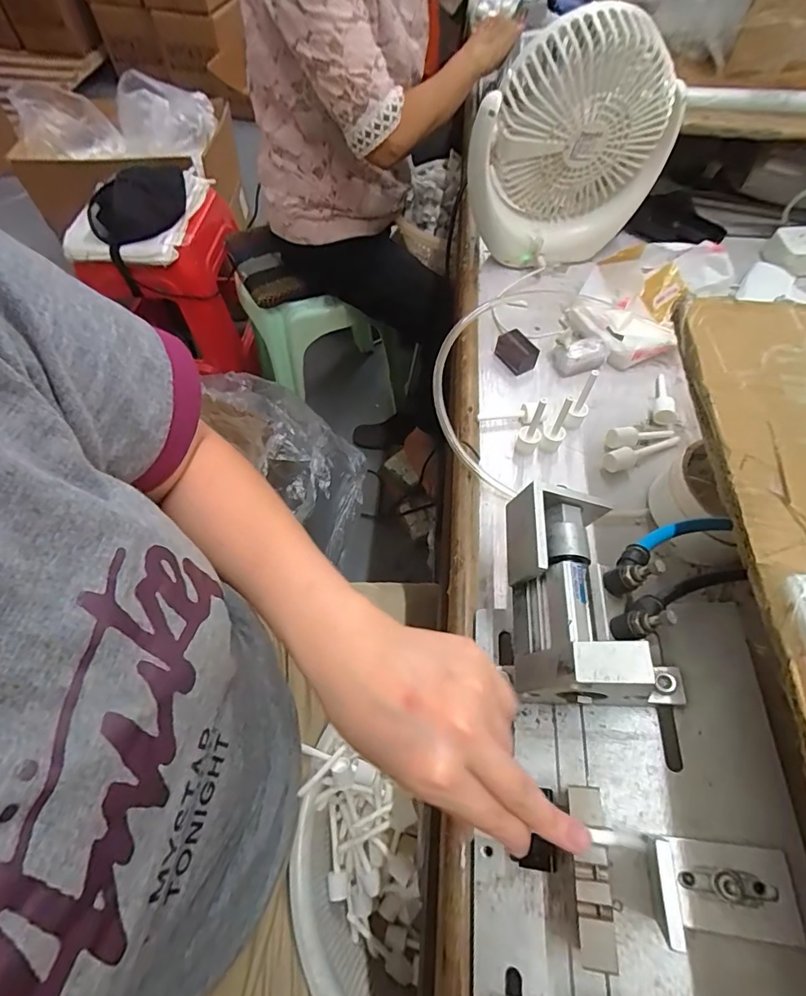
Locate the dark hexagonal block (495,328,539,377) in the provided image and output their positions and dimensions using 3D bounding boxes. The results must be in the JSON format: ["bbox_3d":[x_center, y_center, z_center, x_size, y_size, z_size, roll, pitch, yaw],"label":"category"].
[{"bbox_3d":[0.113,-0.147,0.485,0.028,0.023,0.039,-29,63,-15],"label":"dark hexagonal block"}]

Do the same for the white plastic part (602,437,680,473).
[{"bbox_3d":[0.215,-0.042,0.427,0.079,0.018,0.016,-20,61,-11],"label":"white plastic part"}]

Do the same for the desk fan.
[{"bbox_3d":[0.168,-0.350,0.489,0.185,0.199,0.063,-10,60,-5],"label":"desk fan"}]

